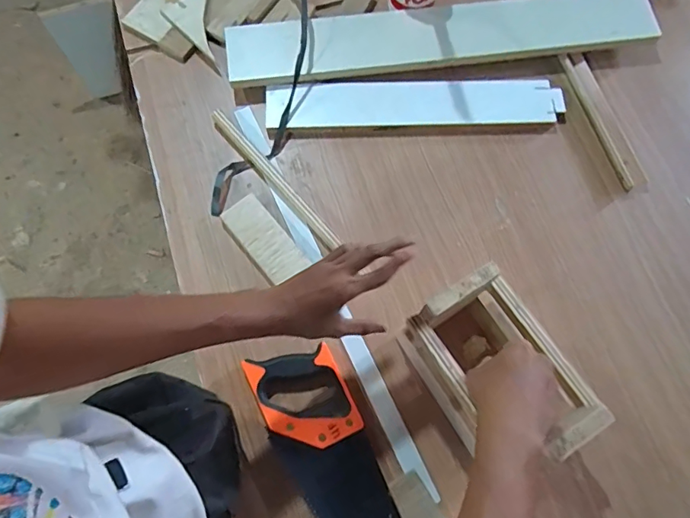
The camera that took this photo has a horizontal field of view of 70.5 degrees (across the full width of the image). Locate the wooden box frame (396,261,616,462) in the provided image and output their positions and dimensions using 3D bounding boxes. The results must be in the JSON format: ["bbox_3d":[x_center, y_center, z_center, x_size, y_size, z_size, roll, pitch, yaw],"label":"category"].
[{"bbox_3d":[0.175,0.128,0.573,0.133,0.145,0.198,-29,74,-9],"label":"wooden box frame"}]

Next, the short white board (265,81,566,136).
[{"bbox_3d":[0.111,-0.246,0.783,0.465,0.023,0.082,-2,72,-1],"label":"short white board"}]

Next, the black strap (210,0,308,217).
[{"bbox_3d":[-0.111,-0.258,0.761,0.079,0.071,0.417,21,73,6],"label":"black strap"}]

